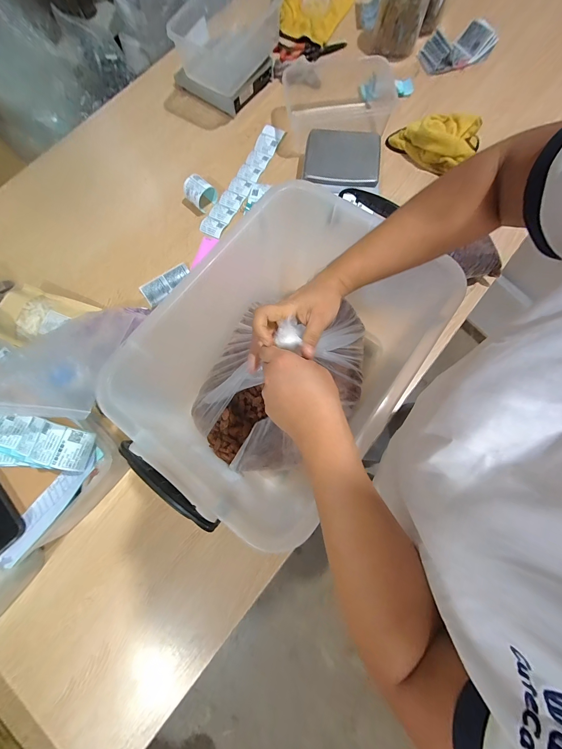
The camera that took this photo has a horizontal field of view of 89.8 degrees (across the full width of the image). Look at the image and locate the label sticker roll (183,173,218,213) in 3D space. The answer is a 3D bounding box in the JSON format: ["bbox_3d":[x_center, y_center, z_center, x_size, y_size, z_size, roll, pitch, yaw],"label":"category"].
[{"bbox_3d":[-0.206,-0.463,0.712,0.064,0.053,0.064,38,80,9],"label":"label sticker roll"}]

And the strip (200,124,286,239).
[{"bbox_3d":[-0.099,-0.513,0.743,0.061,0.019,0.367,28,79,8],"label":"strip"}]

